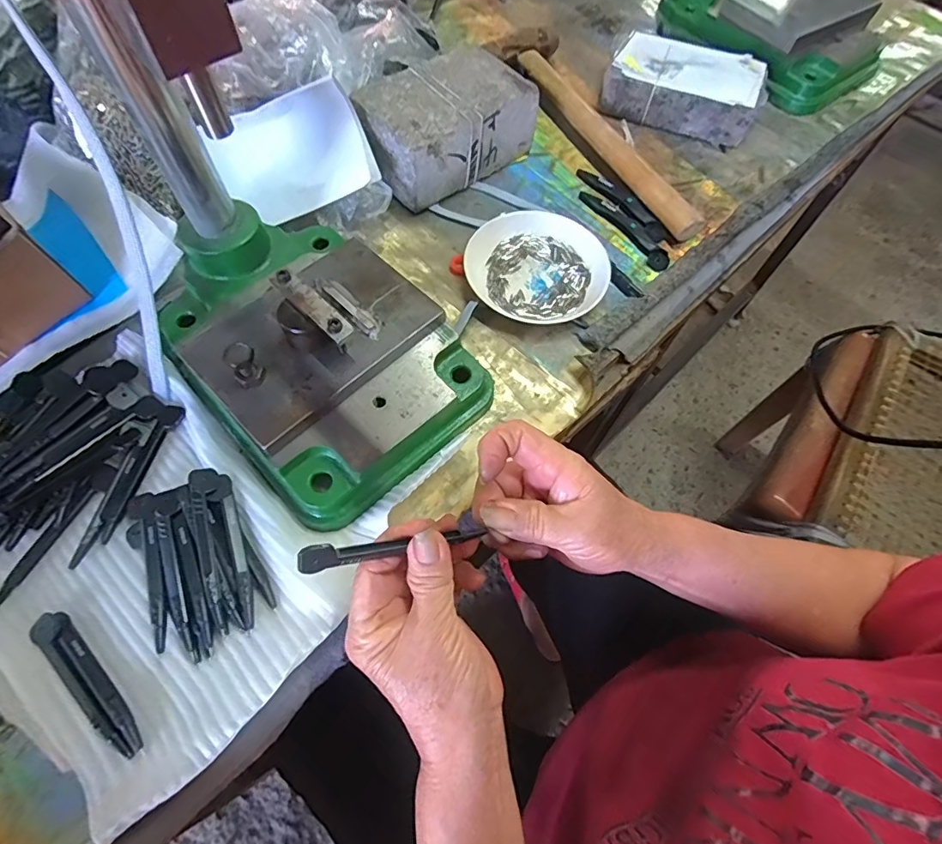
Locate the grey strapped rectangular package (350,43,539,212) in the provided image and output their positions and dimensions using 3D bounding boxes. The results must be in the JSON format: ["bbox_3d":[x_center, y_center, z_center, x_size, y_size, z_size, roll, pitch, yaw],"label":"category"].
[{"bbox_3d":[-0.027,-0.279,0.464,0.149,0.066,0.100,-36,70,-19],"label":"grey strapped rectangular package"}]

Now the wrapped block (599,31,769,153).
[{"bbox_3d":[0.225,-0.354,0.518,0.156,0.048,0.085,24,65,10],"label":"wrapped block"}]

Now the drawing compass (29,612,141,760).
[{"bbox_3d":[-0.212,0.144,0.271,0.096,0.007,0.019,40,68,16],"label":"drawing compass"}]

